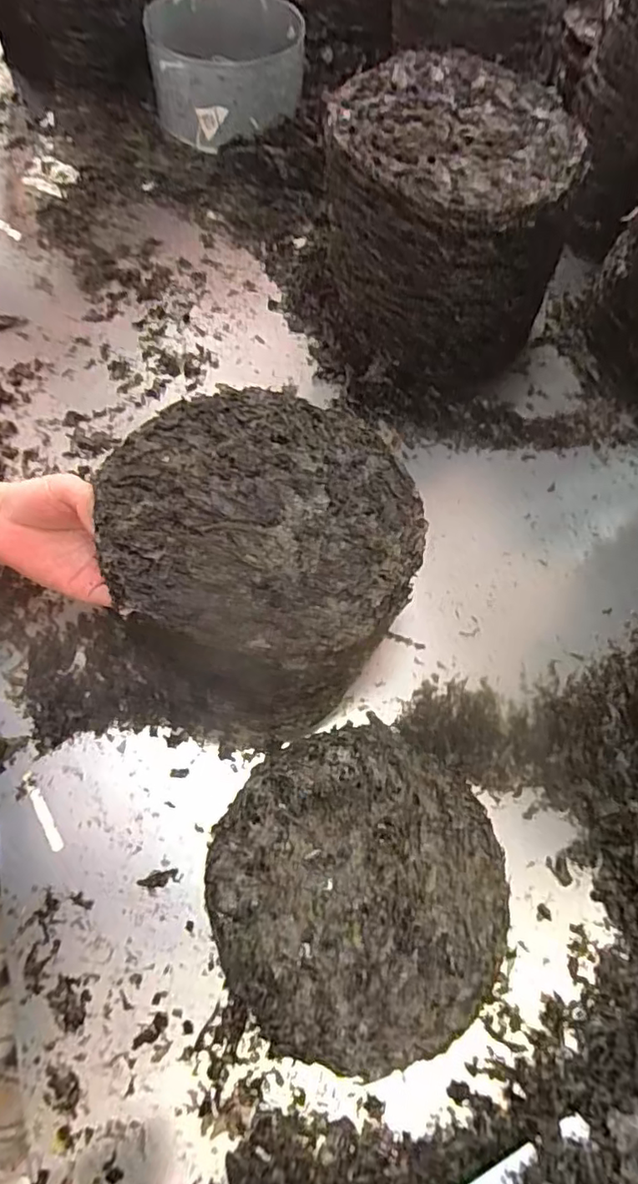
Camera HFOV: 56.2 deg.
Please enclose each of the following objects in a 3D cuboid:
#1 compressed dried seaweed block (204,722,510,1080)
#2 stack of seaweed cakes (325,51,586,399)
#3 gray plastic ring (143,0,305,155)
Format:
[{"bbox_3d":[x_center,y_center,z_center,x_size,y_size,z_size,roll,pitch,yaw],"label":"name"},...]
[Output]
[{"bbox_3d":[0.027,0.197,0.398,0.193,0.017,0.193,36,70,12],"label":"compressed dried seaweed block"},{"bbox_3d":[0.101,-0.318,0.540,0.193,0.183,0.196,2,66,-2],"label":"stack of seaweed cakes"},{"bbox_3d":[-0.112,-0.625,0.716,0.178,0.084,0.173,1,65,-2],"label":"gray plastic ring"}]

